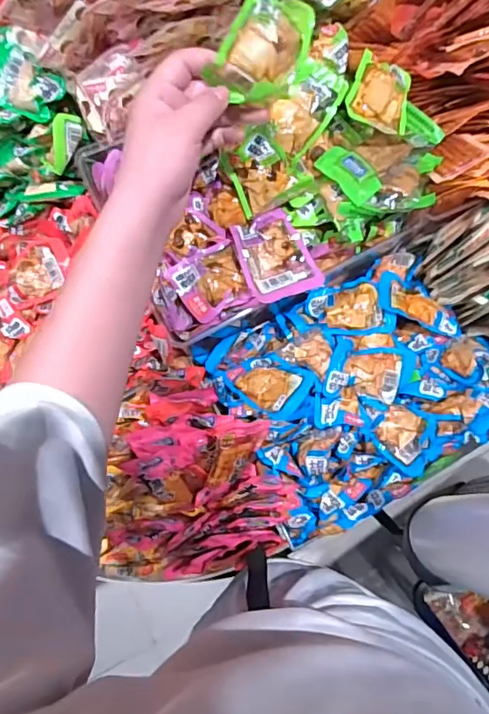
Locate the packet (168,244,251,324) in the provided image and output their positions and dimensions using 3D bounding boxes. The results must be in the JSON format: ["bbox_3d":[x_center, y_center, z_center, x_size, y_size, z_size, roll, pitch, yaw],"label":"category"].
[{"bbox_3d":[-0.035,-0.075,0.531,0.067,0.013,0.066,-22,75,-5],"label":"packet"}]

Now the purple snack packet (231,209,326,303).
[{"bbox_3d":[0.030,-0.102,0.525,0.069,0.016,0.091,-22,75,-5],"label":"purple snack packet"}]

